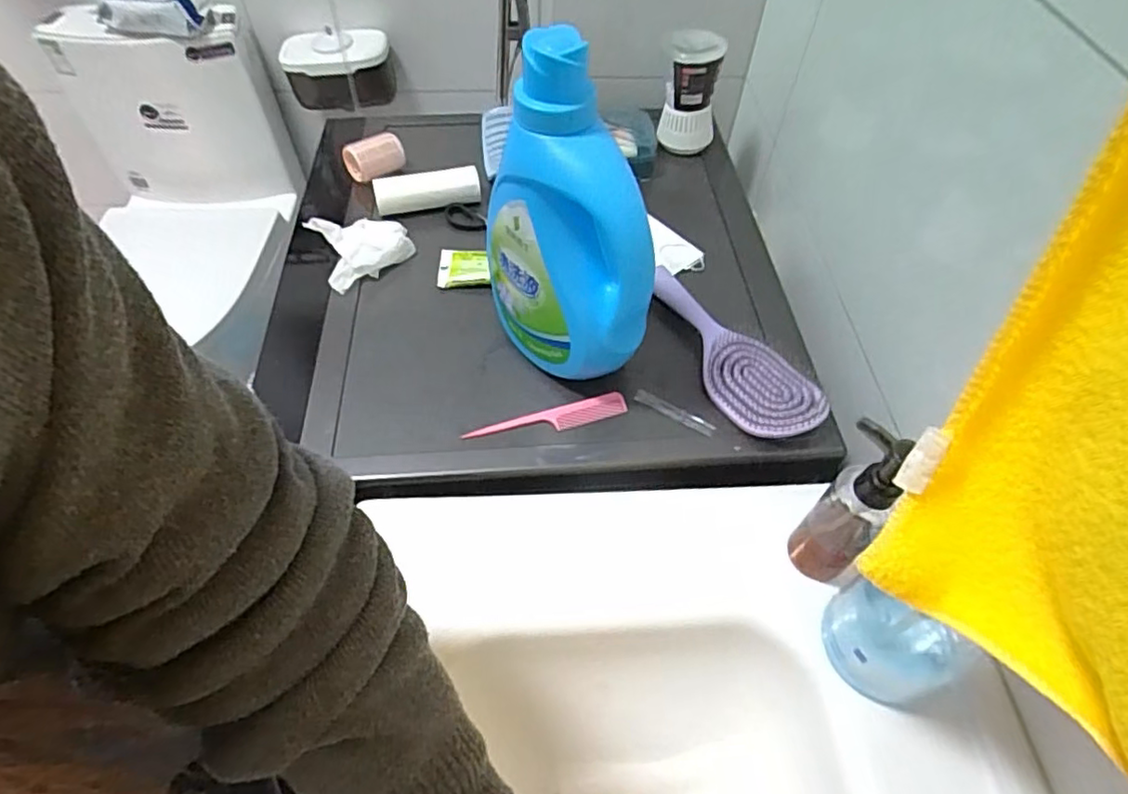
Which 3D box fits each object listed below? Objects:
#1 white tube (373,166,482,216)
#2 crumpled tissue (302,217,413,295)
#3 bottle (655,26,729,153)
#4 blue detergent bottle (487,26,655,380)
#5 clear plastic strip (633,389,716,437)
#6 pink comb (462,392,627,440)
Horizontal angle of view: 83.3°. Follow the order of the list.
[{"bbox_3d":[-0.164,-0.244,0.768,0.122,0.046,0.036,-11,55,-9],"label":"white tube"},{"bbox_3d":[-0.226,-0.170,0.718,0.102,0.034,0.097,-21,57,-16],"label":"crumpled tissue"},{"bbox_3d":[0.158,-0.382,0.812,0.067,0.148,0.068,1,54,0],"label":"bottle"},{"bbox_3d":[0.000,-0.127,0.522,0.078,0.290,0.151,-28,59,-20],"label":"blue detergent bottle"},{"bbox_3d":[0.103,0.015,0.596,0.078,0.007,0.013,26,57,17],"label":"clear plastic strip"},{"bbox_3d":[-0.015,0.022,0.585,0.150,0.006,0.022,-15,55,-12],"label":"pink comb"}]

